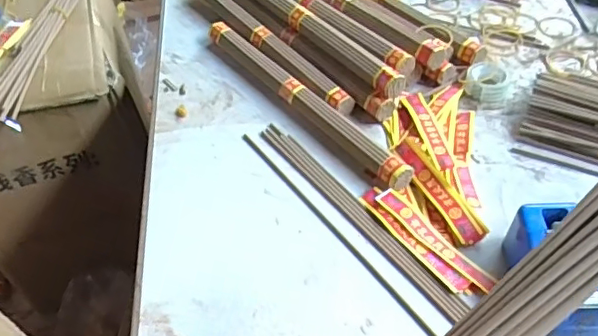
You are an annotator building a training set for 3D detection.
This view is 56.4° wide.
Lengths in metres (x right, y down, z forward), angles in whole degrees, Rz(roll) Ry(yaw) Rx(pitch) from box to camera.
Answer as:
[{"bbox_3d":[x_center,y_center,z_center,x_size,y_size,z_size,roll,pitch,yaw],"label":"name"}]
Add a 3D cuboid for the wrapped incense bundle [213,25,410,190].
[{"bbox_3d":[-0.001,-0.077,0.592,0.028,0.024,0.313,-31,54,-23],"label":"wrapped incense bundle"}]

